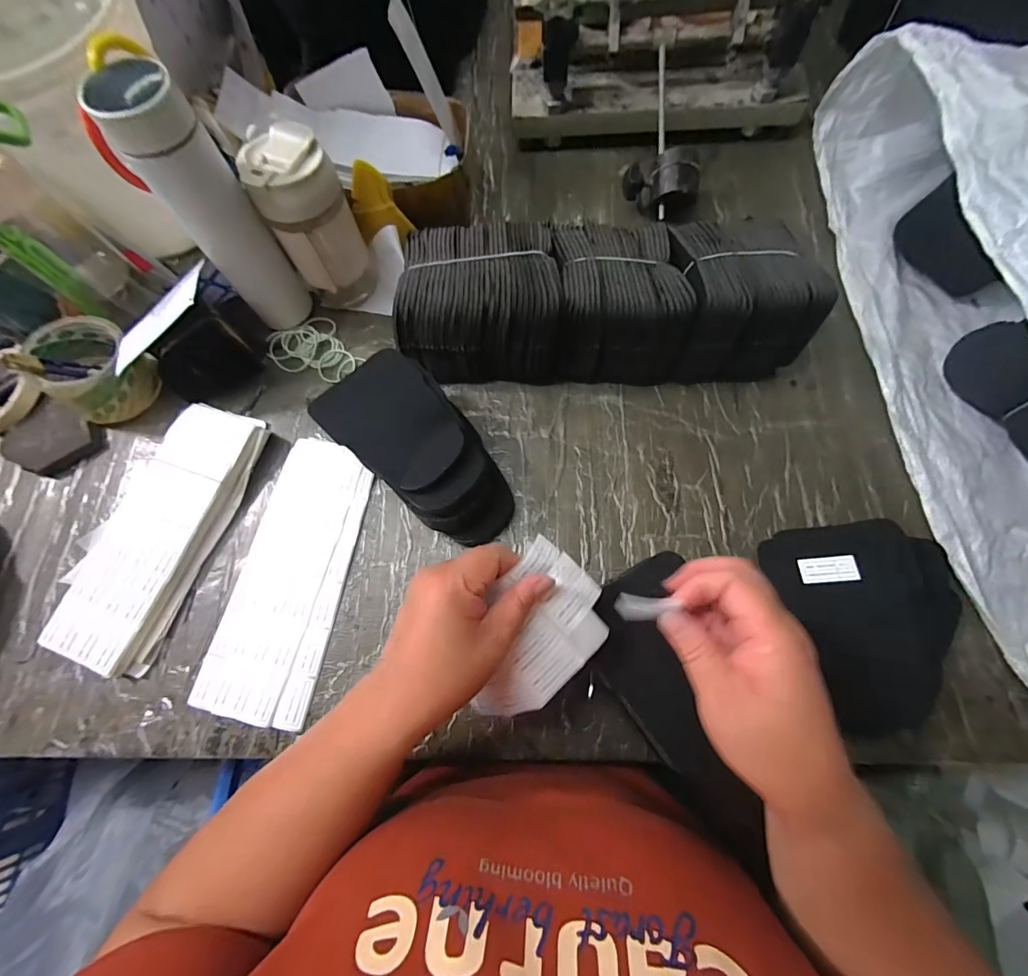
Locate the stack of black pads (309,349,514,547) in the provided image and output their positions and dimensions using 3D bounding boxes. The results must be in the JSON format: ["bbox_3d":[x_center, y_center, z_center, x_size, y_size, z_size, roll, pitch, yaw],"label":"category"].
[{"bbox_3d":[-0.084,-0.035,0.417,0.193,0.079,0.096,40,78,13],"label":"stack of black pads"}]

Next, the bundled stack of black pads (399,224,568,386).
[{"bbox_3d":[-0.032,-0.196,0.451,0.151,0.106,0.134,1,72,3],"label":"bundled stack of black pads"}]

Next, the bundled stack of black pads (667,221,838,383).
[{"bbox_3d":[0.218,-0.195,0.437,0.118,0.105,0.147,-9,72,0],"label":"bundled stack of black pads"}]

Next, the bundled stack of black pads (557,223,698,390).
[{"bbox_3d":[0.105,-0.194,0.444,0.126,0.097,0.139,-1,72,2],"label":"bundled stack of black pads"}]

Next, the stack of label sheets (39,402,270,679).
[{"bbox_3d":[-0.356,0.035,0.427,0.120,0.019,0.258,16,74,7],"label":"stack of label sheets"}]

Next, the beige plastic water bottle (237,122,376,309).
[{"bbox_3d":[-0.206,-0.273,0.456,0.080,0.160,0.075,-1,72,2],"label":"beige plastic water bottle"}]

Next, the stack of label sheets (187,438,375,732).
[{"bbox_3d":[-0.215,0.078,0.420,0.103,0.017,0.263,8,73,5],"label":"stack of label sheets"}]

